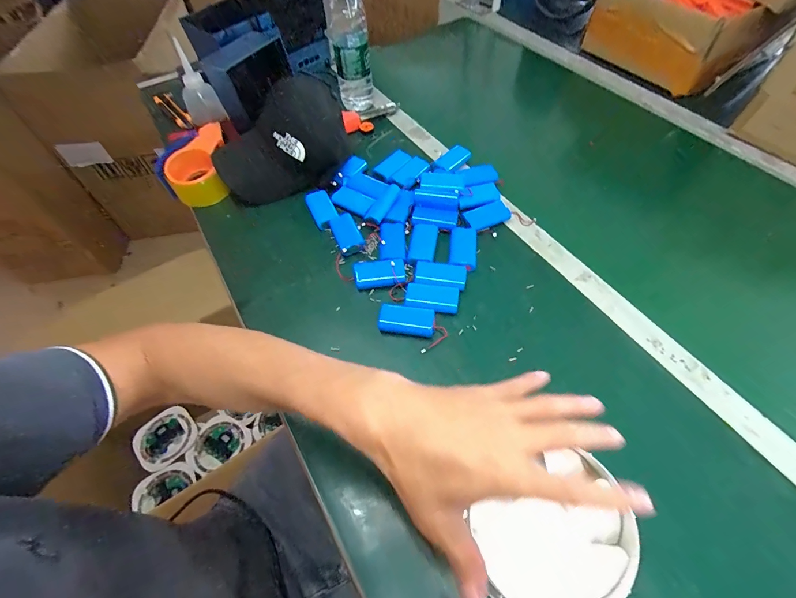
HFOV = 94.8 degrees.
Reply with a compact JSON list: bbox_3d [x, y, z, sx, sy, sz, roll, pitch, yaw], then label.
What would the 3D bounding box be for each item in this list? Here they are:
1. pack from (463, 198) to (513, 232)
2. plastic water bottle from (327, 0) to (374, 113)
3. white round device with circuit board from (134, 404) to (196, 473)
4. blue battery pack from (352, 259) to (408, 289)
[{"bbox_3d":[0.134,-0.127,0.561,0.070,0.016,0.041,-23,57,-12],"label":"pack"},{"bbox_3d":[-0.090,-0.478,0.678,0.067,0.235,0.067,-7,55,-1],"label":"plastic water bottle"},{"bbox_3d":[-0.590,0.354,0.931,0.124,0.032,0.130,38,65,26],"label":"white round device with circuit board"},{"bbox_3d":[-0.024,-0.036,0.498,0.069,0.021,0.034,-9,55,-3],"label":"blue battery pack"}]

